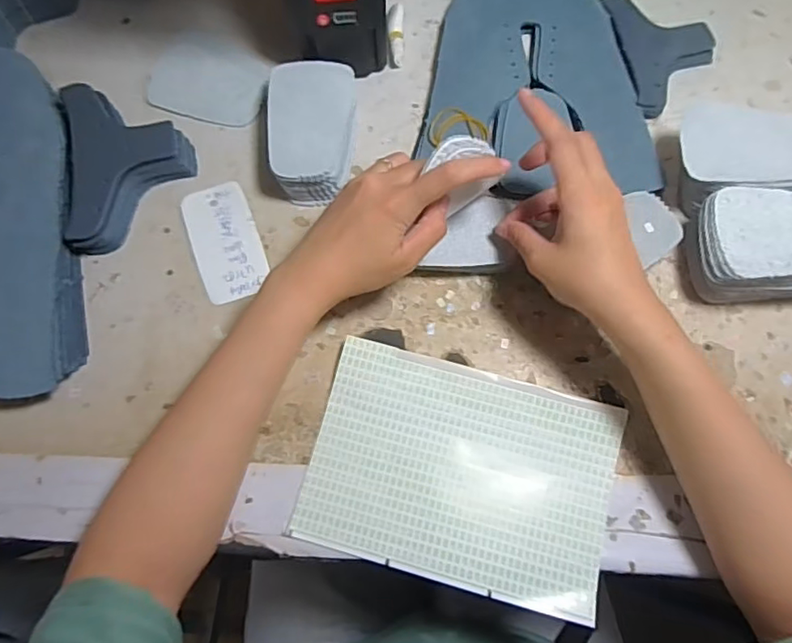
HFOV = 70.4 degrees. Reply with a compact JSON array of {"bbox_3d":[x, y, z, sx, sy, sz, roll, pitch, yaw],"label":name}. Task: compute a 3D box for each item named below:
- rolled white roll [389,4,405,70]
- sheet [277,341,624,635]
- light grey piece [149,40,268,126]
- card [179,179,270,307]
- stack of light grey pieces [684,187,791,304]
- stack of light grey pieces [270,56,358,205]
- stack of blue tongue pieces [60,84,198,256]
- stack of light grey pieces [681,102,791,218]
[{"bbox_3d":[0.001,-0.255,0.499,0.013,0.016,0.055,0,75,-1],"label":"rolled white roll"},{"bbox_3d":[0.044,0.103,0.386,0.203,0.009,0.140,15,76,6],"label":"sheet"},{"bbox_3d":[-0.166,-0.215,0.499,0.108,0.004,0.084,14,69,7],"label":"light grey piece"},{"bbox_3d":[-0.137,-0.065,0.451,0.052,0.004,0.101,-20,72,-5],"label":"card"},{"bbox_3d":[0.267,-0.050,0.405,0.108,0.058,0.069,3,72,3],"label":"stack of light grey pieces"},{"bbox_3d":[-0.067,-0.153,0.455,0.066,0.035,0.111,-1,72,2],"label":"stack of light grey pieces"},{"bbox_3d":[-0.215,-0.128,0.453,0.095,0.035,0.143,-9,71,-2],"label":"stack of blue tongue pieces"},{"bbox_3d":[0.264,-0.115,0.426,0.107,0.059,0.079,7,72,4],"label":"stack of light grey pieces"}]

